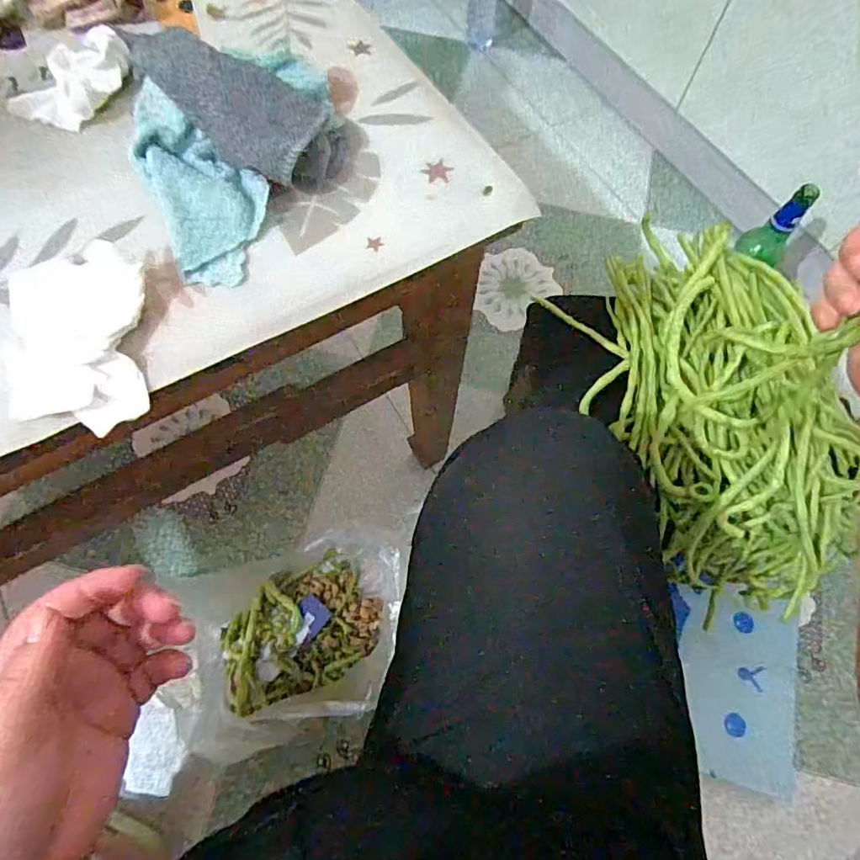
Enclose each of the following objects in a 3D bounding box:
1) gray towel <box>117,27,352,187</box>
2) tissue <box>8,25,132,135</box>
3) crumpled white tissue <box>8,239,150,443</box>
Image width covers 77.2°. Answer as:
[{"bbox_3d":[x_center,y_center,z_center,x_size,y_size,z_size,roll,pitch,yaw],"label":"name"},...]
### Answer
[{"bbox_3d":[-0.119,-0.202,0.335,0.135,0.033,0.074,28,69,-9],"label":"gray towel"},{"bbox_3d":[-0.235,-0.232,0.357,0.039,0.020,0.076,27,69,9],"label":"tissue"},{"bbox_3d":[-0.192,-0.050,0.285,0.077,0.024,0.106,-5,68,-4],"label":"crumpled white tissue"}]

